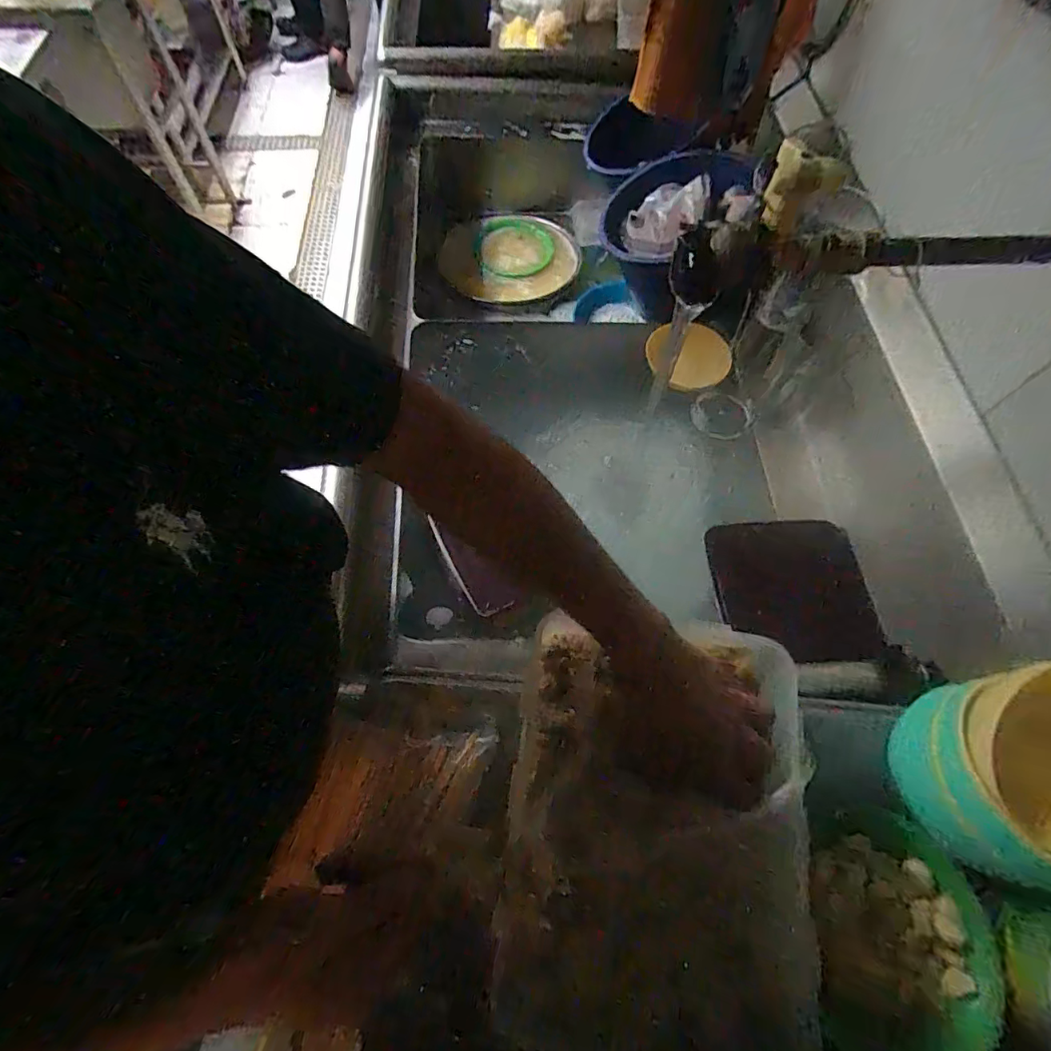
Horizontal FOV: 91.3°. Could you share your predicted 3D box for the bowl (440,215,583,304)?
[{"bbox_3d":[-0.032,-0.569,1.091,0.266,0.038,0.258,0,64,-1],"label":"bowl"}]

